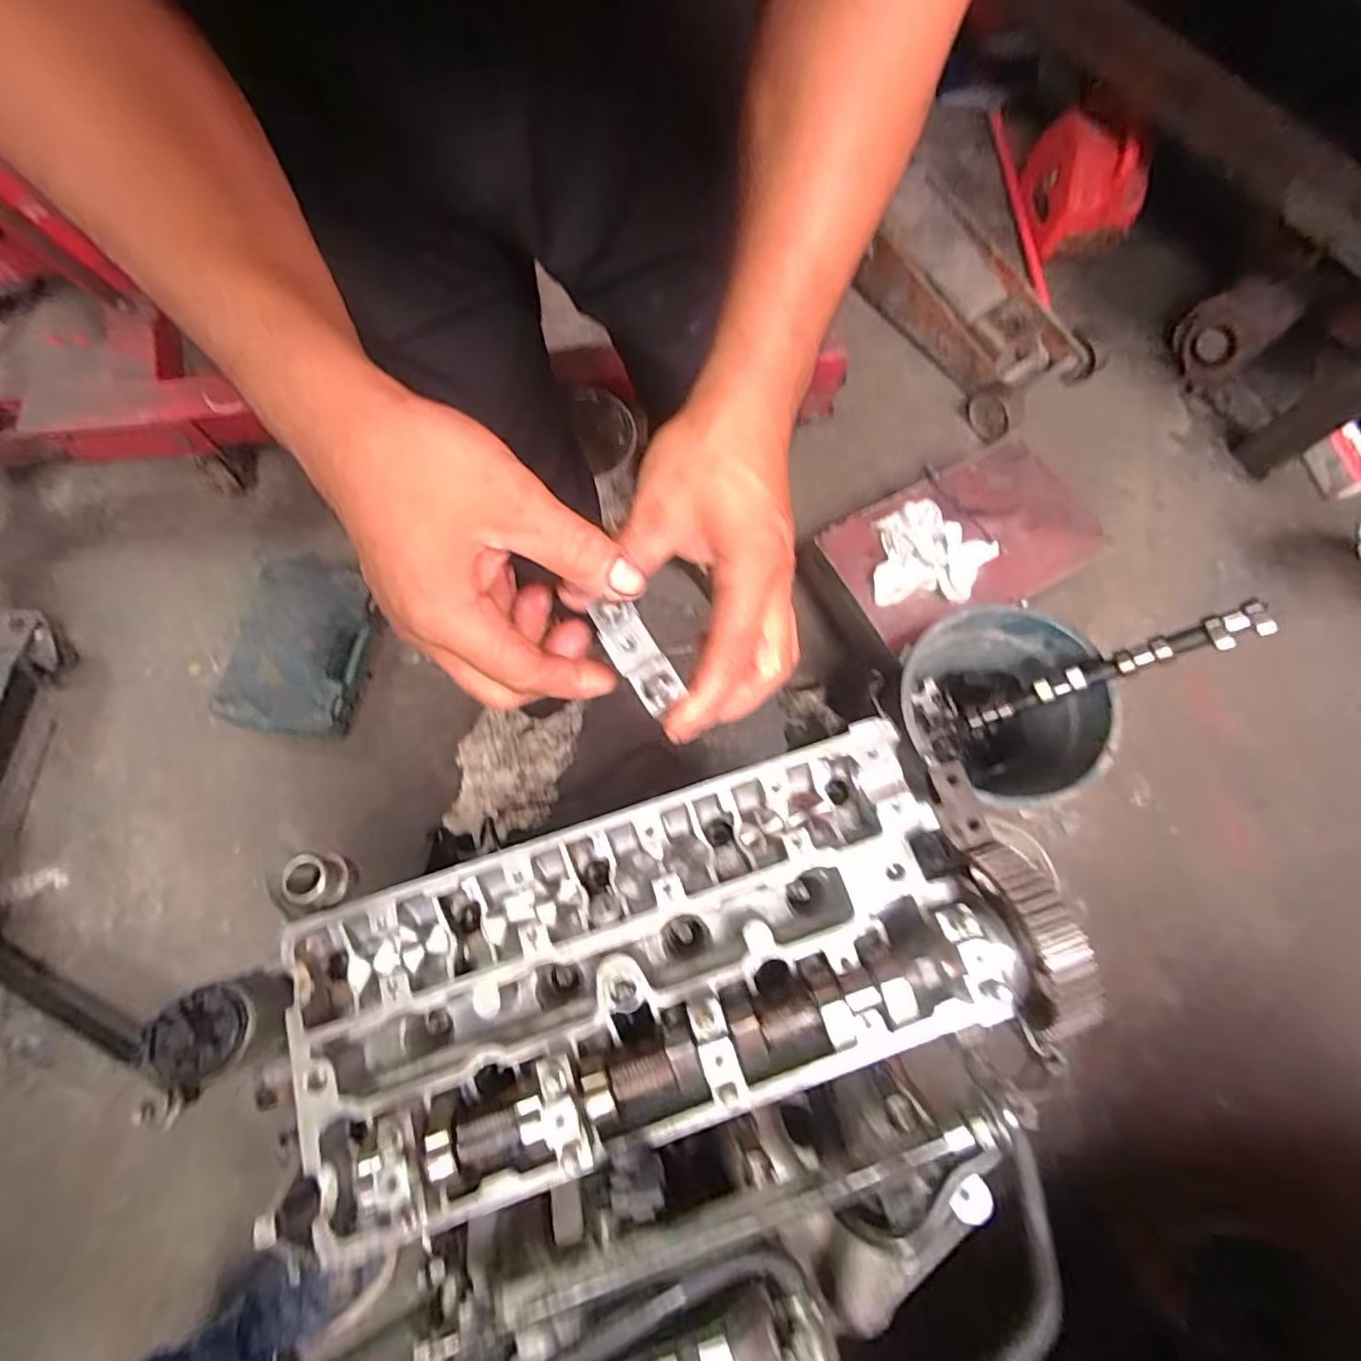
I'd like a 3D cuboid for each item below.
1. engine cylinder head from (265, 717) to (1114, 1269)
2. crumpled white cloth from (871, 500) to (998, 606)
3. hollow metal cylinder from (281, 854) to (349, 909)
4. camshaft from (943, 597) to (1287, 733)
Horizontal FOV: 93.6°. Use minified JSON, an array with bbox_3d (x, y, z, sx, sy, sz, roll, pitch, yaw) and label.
[{"bbox_3d":[-0.018,0.174,0.408,0.482,0.122,0.211,-14,73,-4],"label":"engine cylinder head"},{"bbox_3d":[0.376,-0.200,0.961,0.169,0.030,0.164,-1,73,0],"label":"crumpled white cloth"},{"bbox_3d":[-0.240,0.132,0.421,0.028,0.031,0.032,2,73,0],"label":"hollow metal cylinder"},{"bbox_3d":[0.521,-0.005,0.803,0.345,0.035,0.037,-27,68,33],"label":"camshaft"}]

